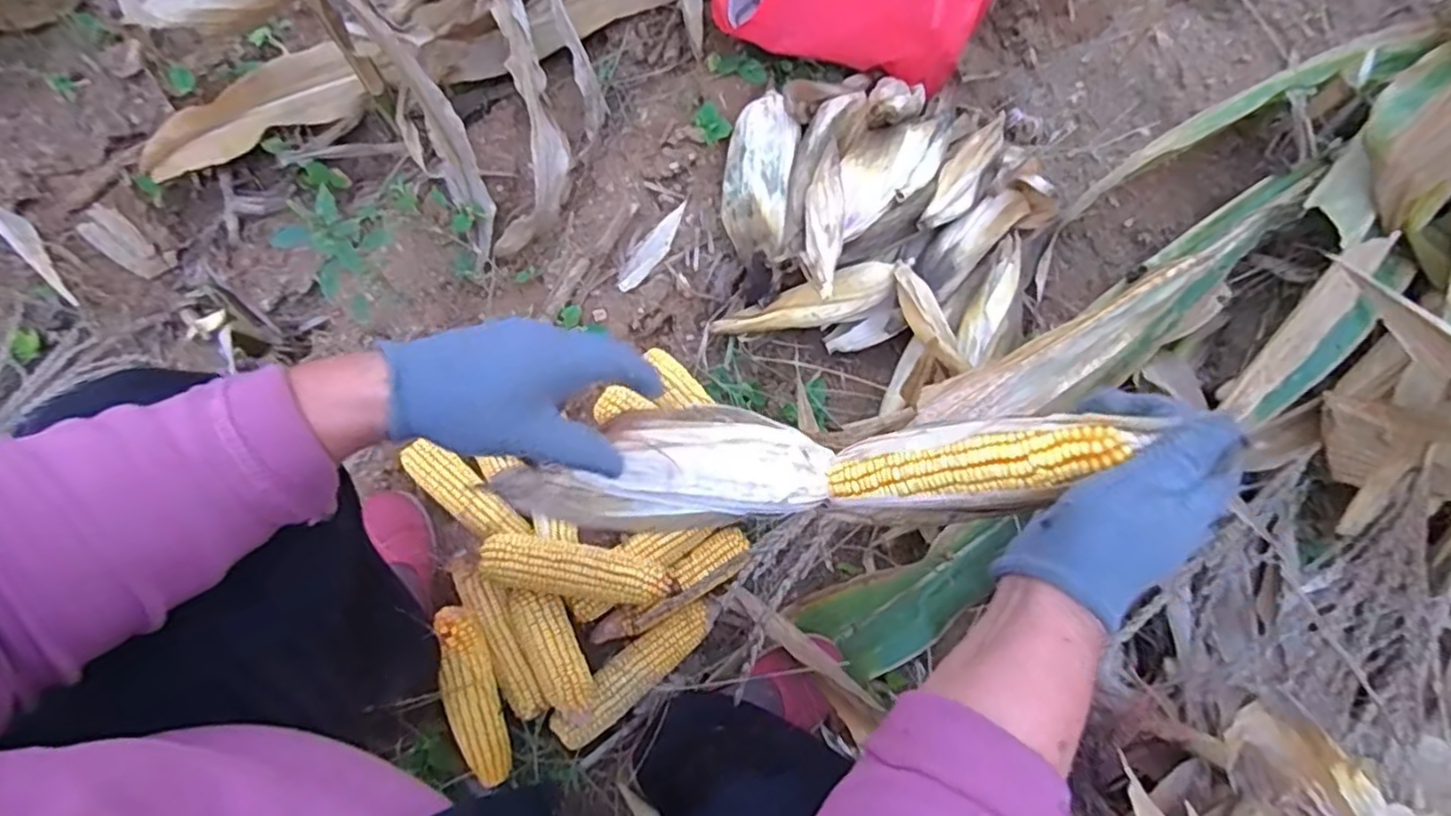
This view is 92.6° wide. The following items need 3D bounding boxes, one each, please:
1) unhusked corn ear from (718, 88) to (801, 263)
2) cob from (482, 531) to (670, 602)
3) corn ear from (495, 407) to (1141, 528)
[{"bbox_3d":[0.036,-0.258,0.781,0.077,0.055,0.194,9,75,2],"label":"unhusked corn ear"},{"bbox_3d":[-0.138,0.153,0.651,0.170,0.041,0.050,9,75,2],"label":"cob"},{"bbox_3d":[0.039,0.035,0.466,0.391,0.088,0.081,-6,74,24],"label":"corn ear"}]

